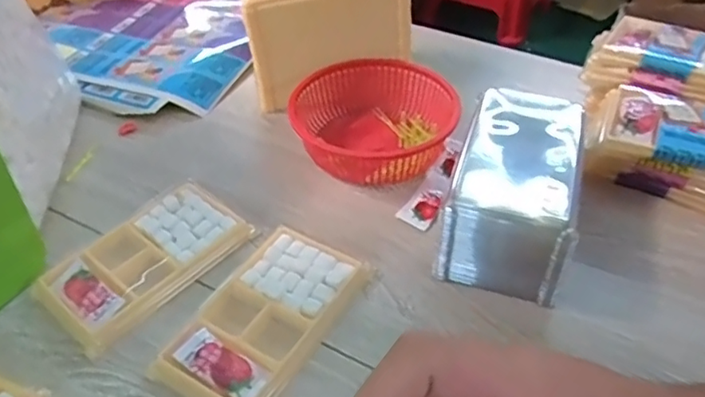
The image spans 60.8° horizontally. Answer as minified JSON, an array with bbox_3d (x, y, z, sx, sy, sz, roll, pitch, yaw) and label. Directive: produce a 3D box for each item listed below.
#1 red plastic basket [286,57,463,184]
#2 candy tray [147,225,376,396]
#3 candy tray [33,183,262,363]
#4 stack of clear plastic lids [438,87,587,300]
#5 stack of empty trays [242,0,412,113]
[{"bbox_3d":[0.020,-0.064,0.508,0.127,0.043,0.136,20,46,19],"label":"red plastic basket"},{"bbox_3d":[-0.053,0.075,0.383,0.075,0.014,0.135,23,48,22],"label":"candy tray"},{"bbox_3d":[-0.144,0.042,0.422,0.076,0.015,0.136,30,51,28],"label":"candy tray"},{"bbox_3d":[0.114,-0.008,0.422,0.077,0.084,0.143,14,45,13],"label":"stack of clear plastic lids"},{"bbox_3d":[-0.028,-0.161,0.553,0.144,0.115,0.086,-9,44,-10],"label":"stack of empty trays"}]

